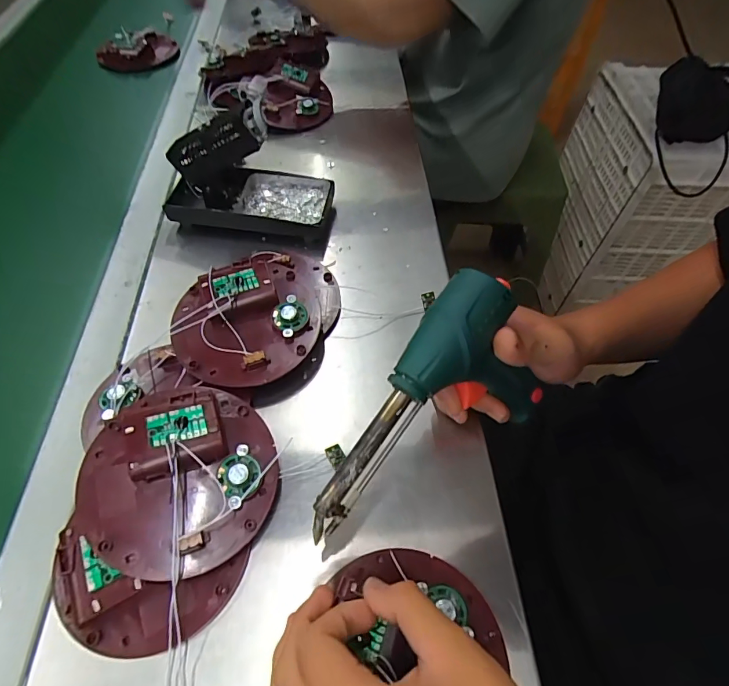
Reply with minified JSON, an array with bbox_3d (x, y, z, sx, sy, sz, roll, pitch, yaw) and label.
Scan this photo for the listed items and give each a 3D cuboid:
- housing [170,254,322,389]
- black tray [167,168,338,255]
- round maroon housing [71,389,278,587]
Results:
[{"bbox_3d":[-0.091,-0.025,0.365,0.113,0.046,0.136,39,63,22],"label":"housing"},{"bbox_3d":[-0.115,-0.150,0.460,0.169,0.032,0.089,12,56,7],"label":"black tray"},{"bbox_3d":[-0.120,0.085,0.281,0.119,0.024,0.116,-9,64,-17],"label":"round maroon housing"}]

